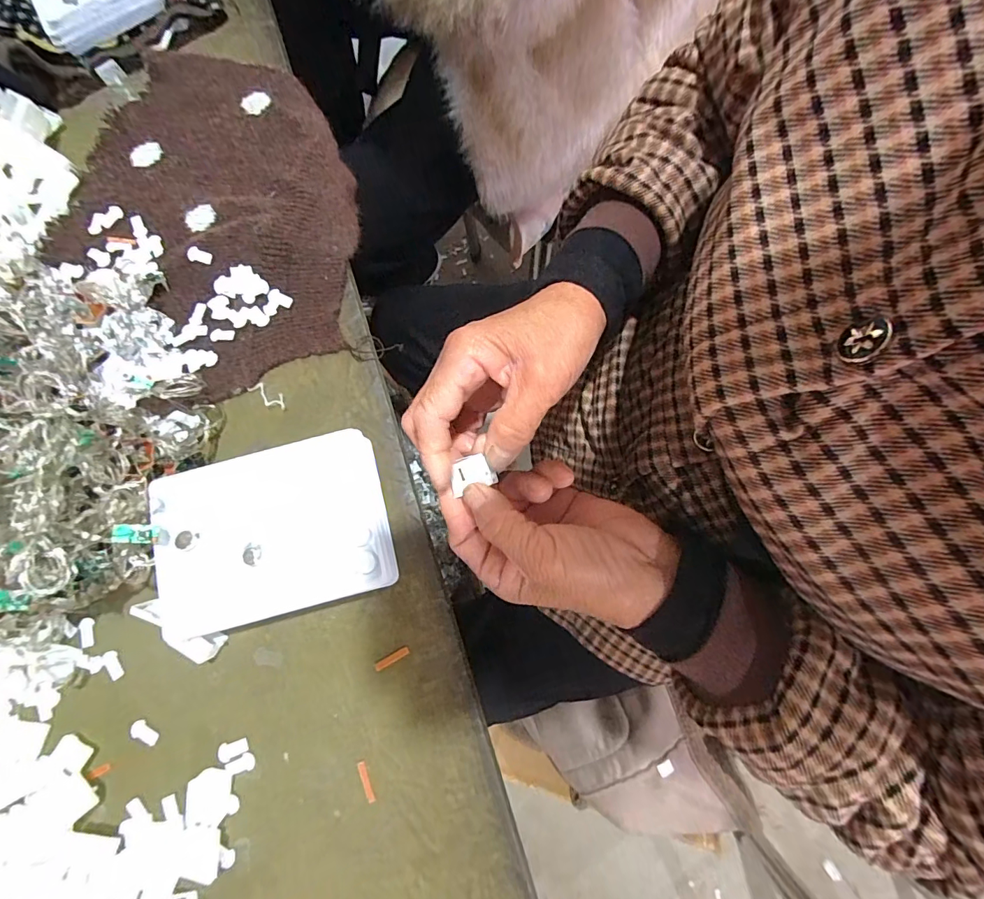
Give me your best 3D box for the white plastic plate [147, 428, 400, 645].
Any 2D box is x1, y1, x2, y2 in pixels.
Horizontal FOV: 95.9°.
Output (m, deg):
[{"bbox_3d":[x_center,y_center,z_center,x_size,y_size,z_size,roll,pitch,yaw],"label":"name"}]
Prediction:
[{"bbox_3d":[-0.132,0.050,0.270,0.135,0.029,0.095,-15,79,0],"label":"white plastic plate"}]

